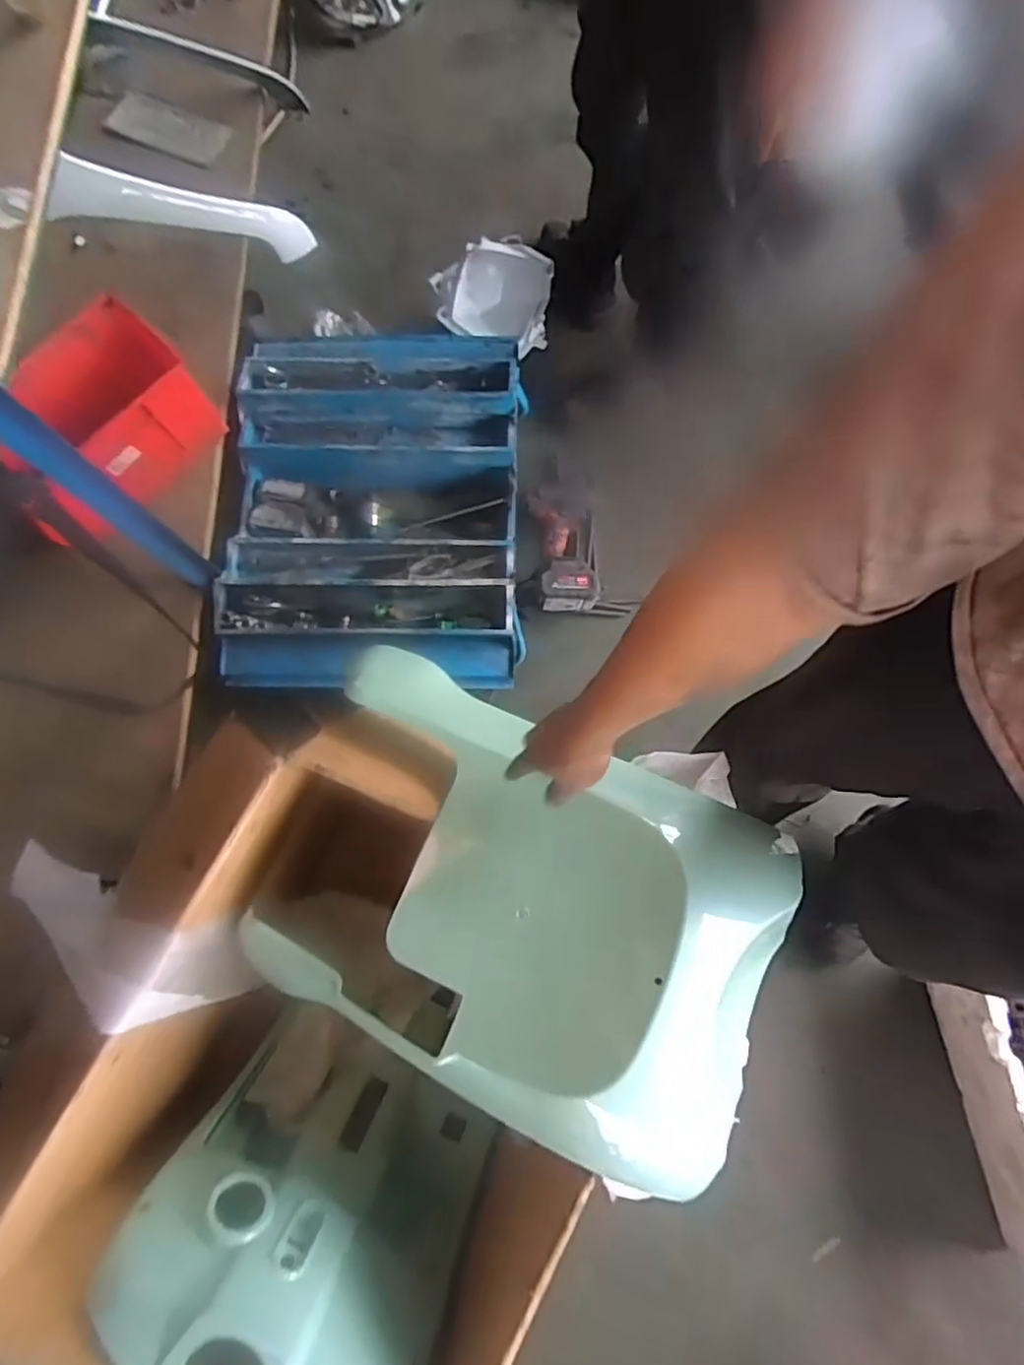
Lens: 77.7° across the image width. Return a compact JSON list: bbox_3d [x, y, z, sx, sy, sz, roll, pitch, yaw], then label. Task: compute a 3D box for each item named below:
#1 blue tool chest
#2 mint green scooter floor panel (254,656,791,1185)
[{"bbox_3d":[-0.245,-0.314,1.193,0.505,0.189,0.642,1,78,2],"label":"blue tool chest"},{"bbox_3d":[0.028,0.262,0.720,0.607,0.130,0.410,25,80,7],"label":"mint green scooter floor panel"}]

